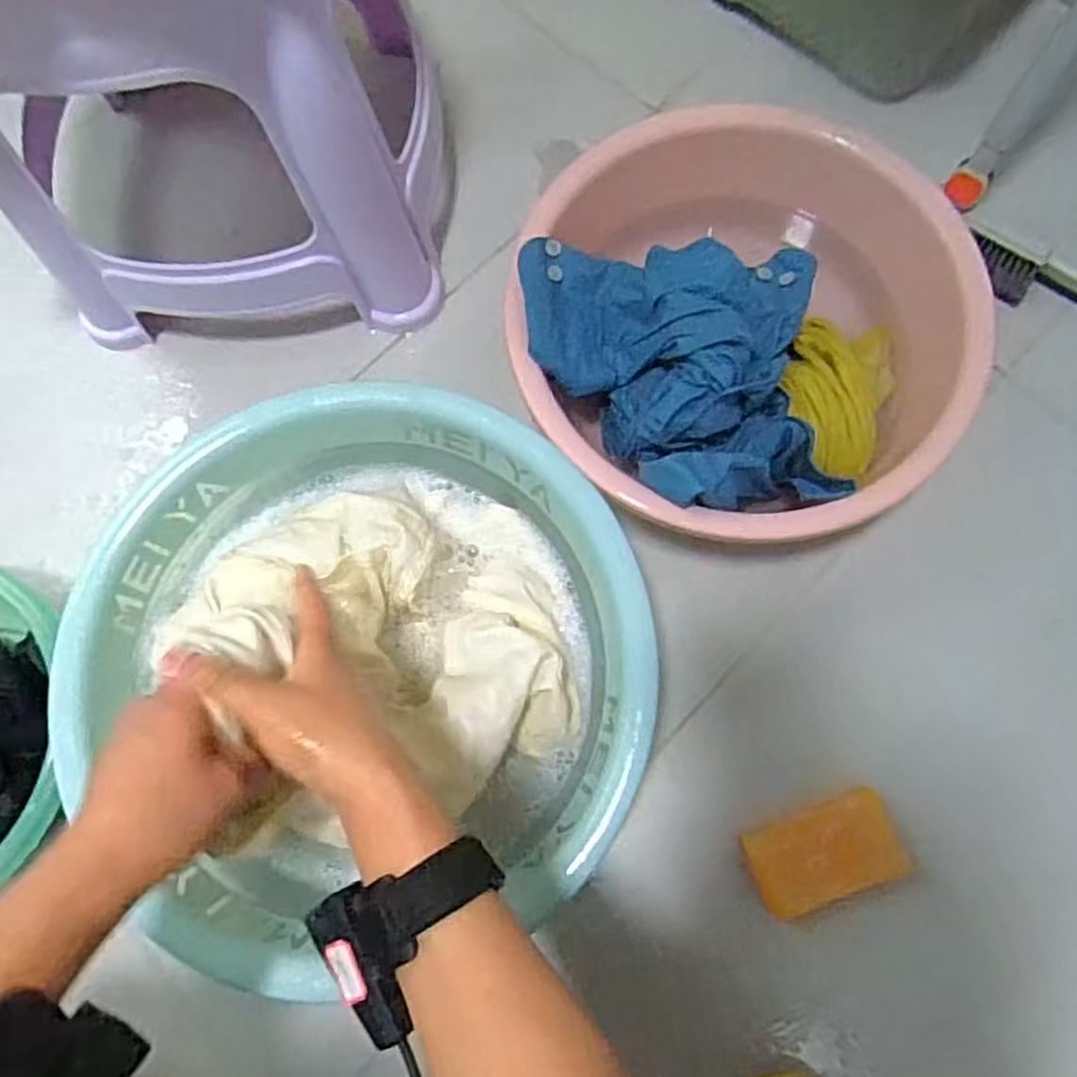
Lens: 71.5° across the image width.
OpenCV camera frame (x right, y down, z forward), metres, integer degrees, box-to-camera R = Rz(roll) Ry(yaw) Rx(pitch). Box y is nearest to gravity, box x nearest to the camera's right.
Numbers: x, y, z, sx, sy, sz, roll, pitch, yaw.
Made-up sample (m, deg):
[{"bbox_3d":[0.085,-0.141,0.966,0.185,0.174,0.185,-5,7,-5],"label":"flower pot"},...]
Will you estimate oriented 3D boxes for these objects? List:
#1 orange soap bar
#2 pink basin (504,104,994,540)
[{"bbox_3d":[0.202,0.222,0.530,0.102,0.025,0.058,-19,76,-3],"label":"orange soap bar"},{"bbox_3d":[0.145,-0.164,0.572,0.316,0.143,0.304,0,76,2],"label":"pink basin"}]

